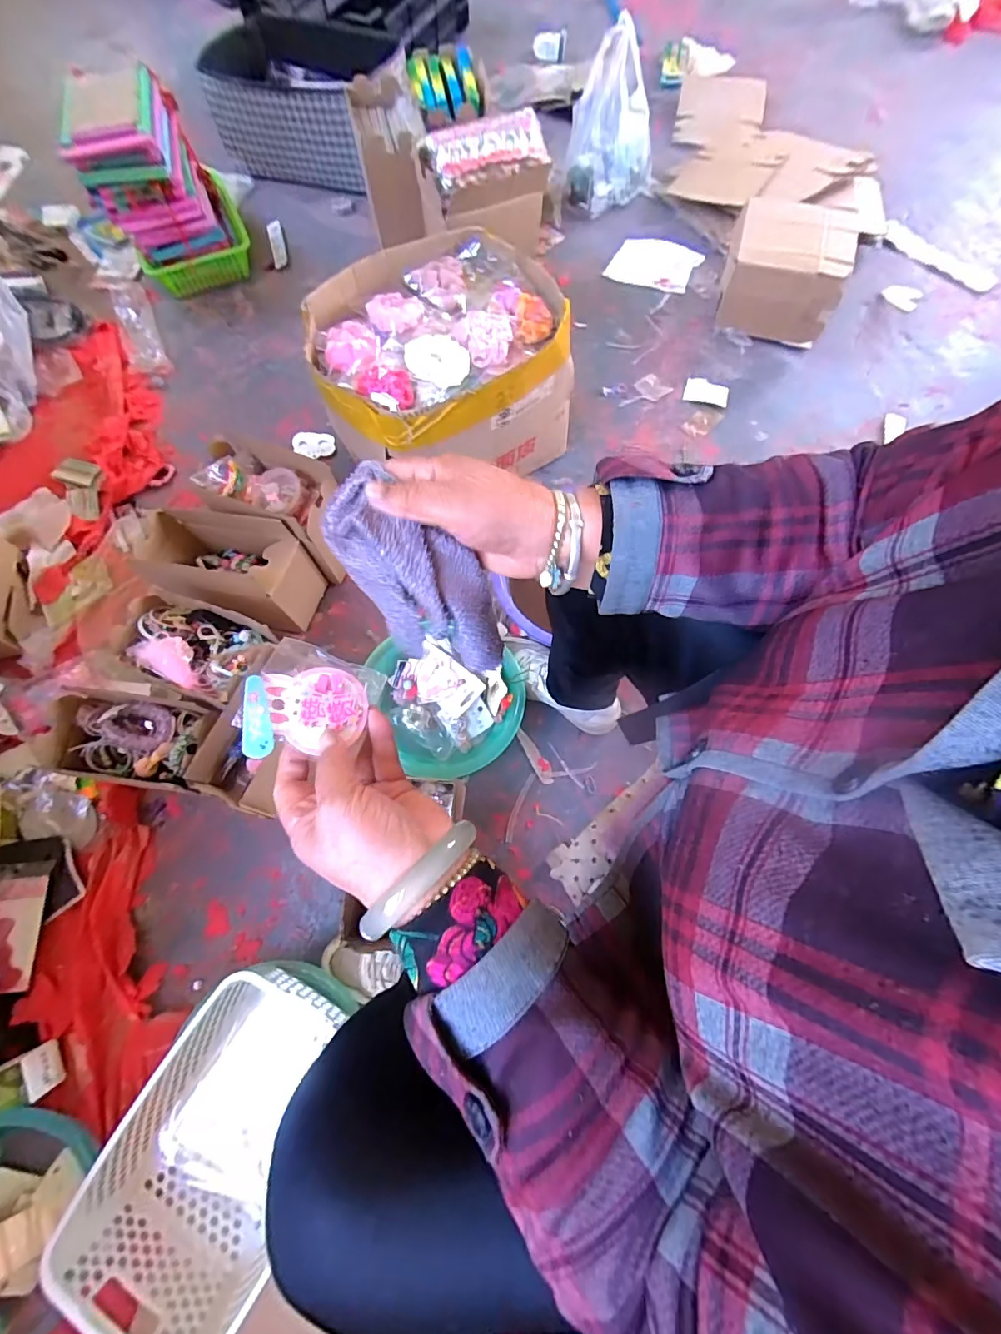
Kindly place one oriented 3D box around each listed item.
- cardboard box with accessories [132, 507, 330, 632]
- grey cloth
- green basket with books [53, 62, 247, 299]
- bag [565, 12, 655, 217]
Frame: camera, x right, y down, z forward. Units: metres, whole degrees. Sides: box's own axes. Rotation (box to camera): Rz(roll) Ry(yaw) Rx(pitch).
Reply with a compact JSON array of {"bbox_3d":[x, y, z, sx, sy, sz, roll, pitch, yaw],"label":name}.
[{"bbox_3d":[-0.419,-0.150,0.778,0.211,0.175,0.114,6,69,2],"label":"cardboard box with accessories"},{"bbox_3d":[-0.057,-0.057,0.325,0.117,0.113,0.059,29,71,11],"label":"grey cloth"},{"bbox_3d":[-0.759,-1.085,1.092,0.253,0.289,0.301,-17,69,-7],"label":"green basket with books"},{"bbox_3d":[0.278,-1.327,1.193,0.213,0.239,0.190,27,71,10],"label":"bag"}]

